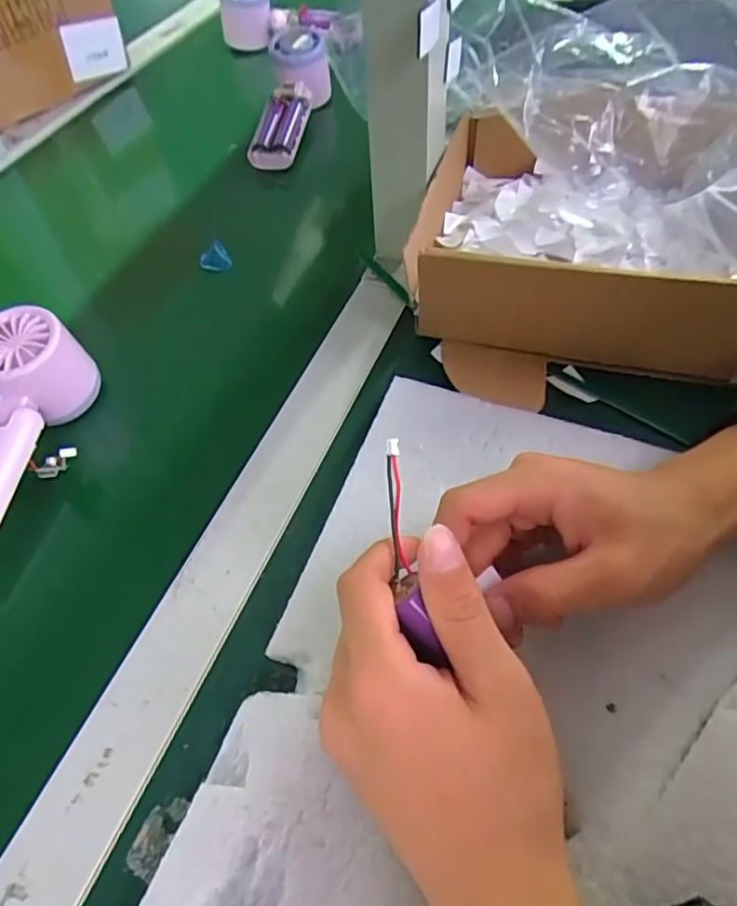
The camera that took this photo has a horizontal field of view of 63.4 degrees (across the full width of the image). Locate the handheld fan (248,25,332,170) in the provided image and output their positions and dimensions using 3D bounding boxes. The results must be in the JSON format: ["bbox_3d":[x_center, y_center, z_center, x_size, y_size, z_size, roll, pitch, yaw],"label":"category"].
[{"bbox_3d":[-0.076,-0.336,0.579,0.058,0.057,0.156,8,68,10],"label":"handheld fan"}]

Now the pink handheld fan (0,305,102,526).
[{"bbox_3d":[-0.215,-0.008,0.336,0.048,0.050,0.156,7,55,7],"label":"pink handheld fan"}]

